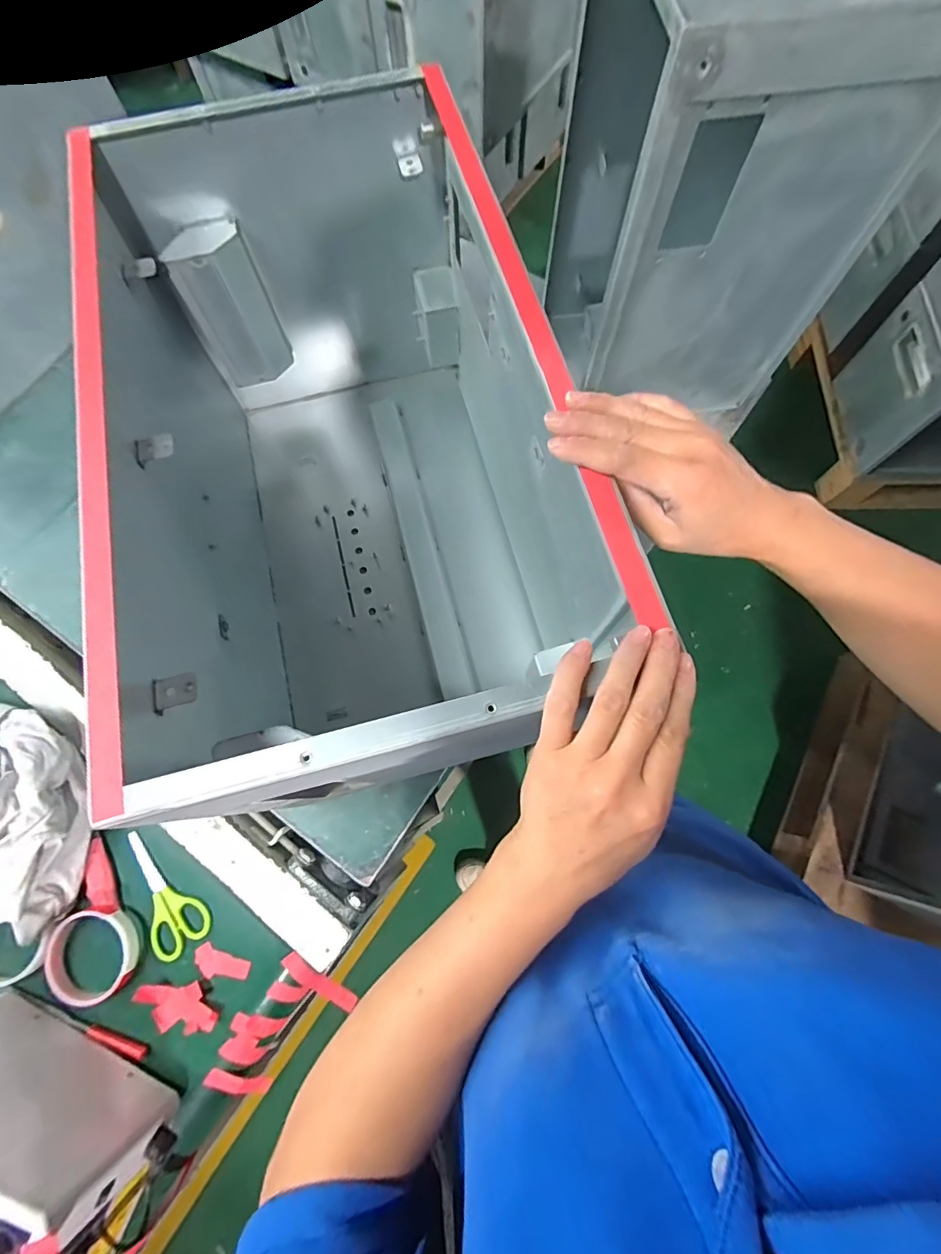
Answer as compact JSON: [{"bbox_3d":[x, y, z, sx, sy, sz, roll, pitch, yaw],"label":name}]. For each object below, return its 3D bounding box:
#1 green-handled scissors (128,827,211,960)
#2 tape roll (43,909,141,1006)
[{"bbox_3d":[-0.319,0.270,0.503,0.055,0.005,0.128,-44,75,-11],"label":"green-handled scissors"},{"bbox_3d":[-0.369,0.318,0.481,0.086,0.022,0.079,-1,72,2],"label":"tape roll"}]

